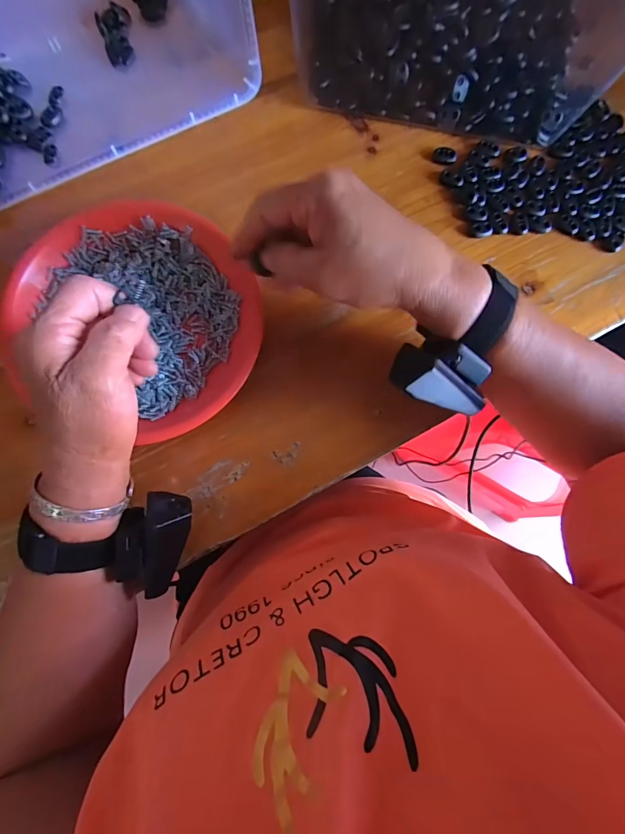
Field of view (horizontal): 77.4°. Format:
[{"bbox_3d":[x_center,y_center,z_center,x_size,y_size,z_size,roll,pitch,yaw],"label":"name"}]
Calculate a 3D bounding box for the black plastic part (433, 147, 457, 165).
[{"bbox_3d":[0.126,-0.247,0.369,0.022,0.004,0.017,13,81,-2],"label":"black plastic part"}]

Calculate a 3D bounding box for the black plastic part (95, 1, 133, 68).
[{"bbox_3d":[-0.183,-0.360,0.366,0.030,0.010,0.060,-16,83,-6],"label":"black plastic part"}]

